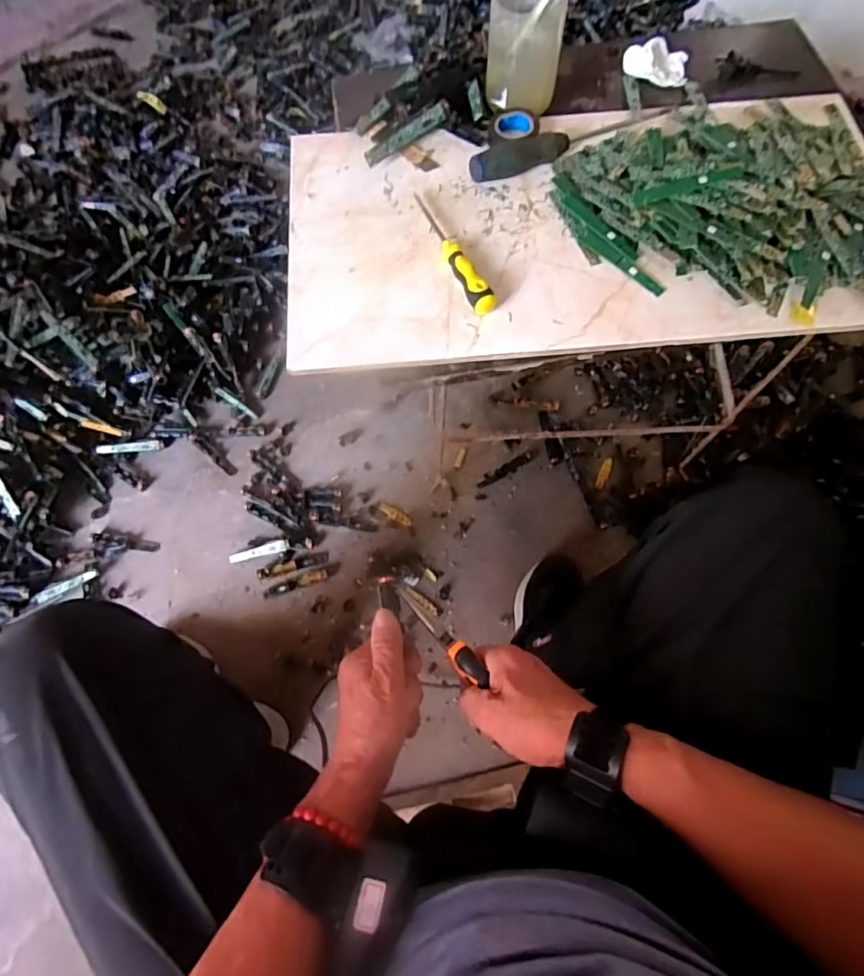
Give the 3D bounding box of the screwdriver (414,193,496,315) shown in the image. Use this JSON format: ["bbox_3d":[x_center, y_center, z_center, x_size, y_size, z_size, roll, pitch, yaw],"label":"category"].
[{"bbox_3d":[0.020,-0.222,0.521,0.019,0.020,0.155,-21,69,-8],"label":"screwdriver"}]

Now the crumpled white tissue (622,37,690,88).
[{"bbox_3d":[0.252,-0.479,0.623,0.071,0.023,0.050,21,69,9],"label":"crumpled white tissue"}]

